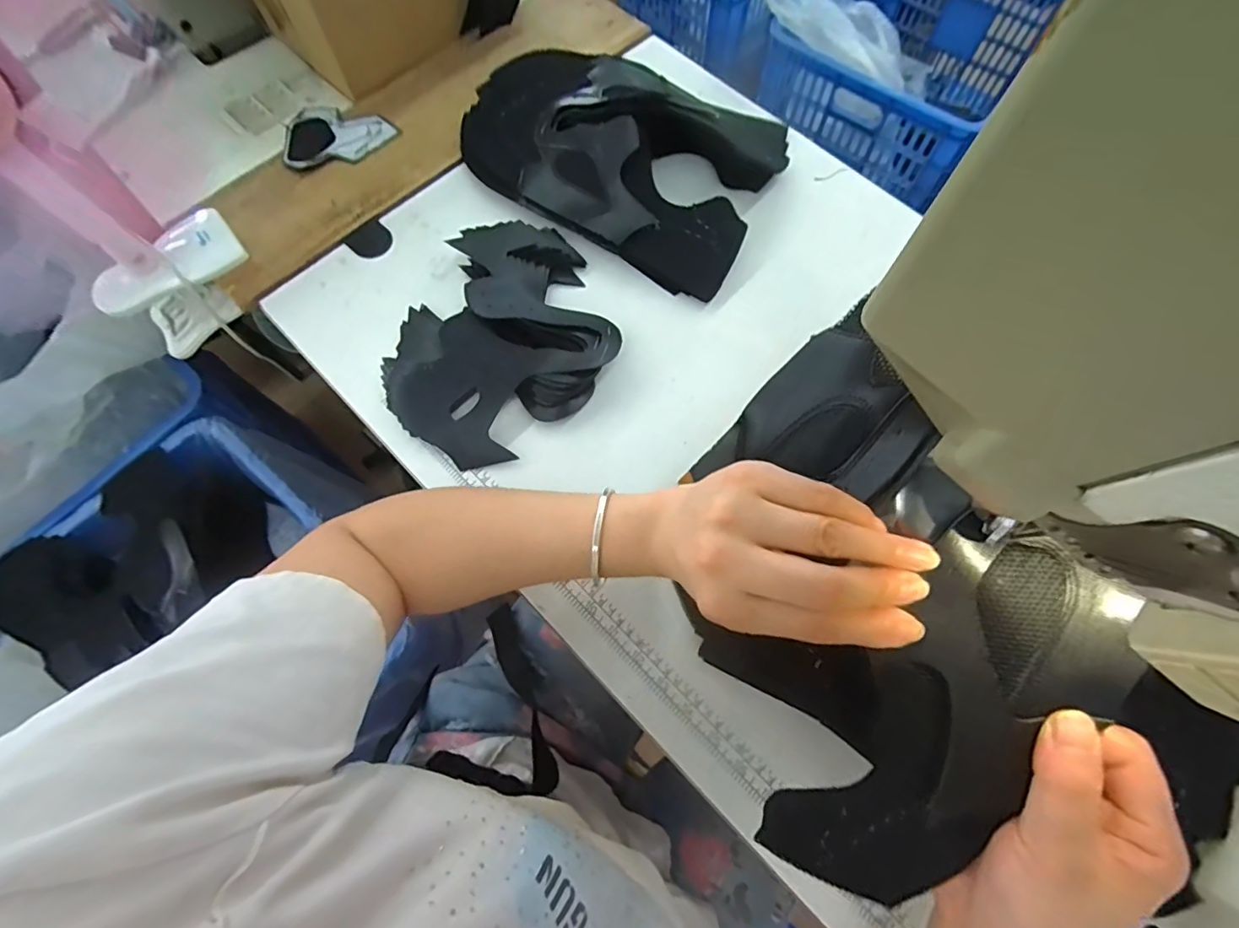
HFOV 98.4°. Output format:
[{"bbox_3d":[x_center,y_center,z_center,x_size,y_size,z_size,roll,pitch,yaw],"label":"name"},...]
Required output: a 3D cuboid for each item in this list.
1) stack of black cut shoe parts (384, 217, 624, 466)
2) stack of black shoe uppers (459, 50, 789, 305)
[{"bbox_3d":[-0.101,-0.114,0.471,0.183,0.041,0.223,34,73,10],"label":"stack of black cut shoe parts"},{"bbox_3d":[-0.004,-0.314,0.525,0.326,0.078,0.201,31,73,9],"label":"stack of black shoe uppers"}]

